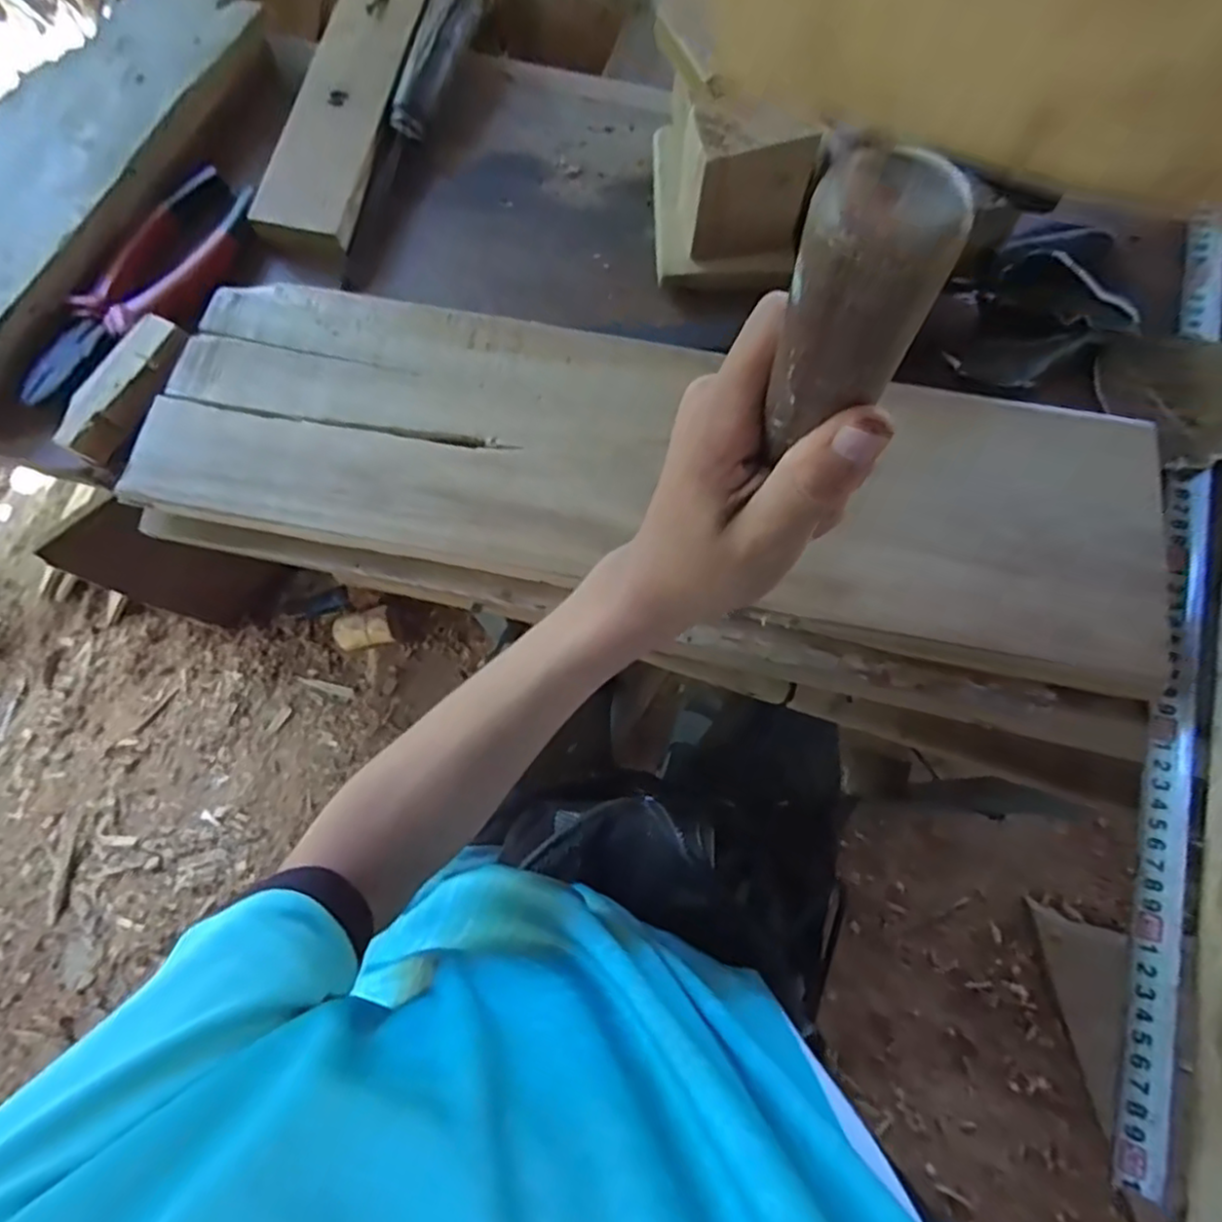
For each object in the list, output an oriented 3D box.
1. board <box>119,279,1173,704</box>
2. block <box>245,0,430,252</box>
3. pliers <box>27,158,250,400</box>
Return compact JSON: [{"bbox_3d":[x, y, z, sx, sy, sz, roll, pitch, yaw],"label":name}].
[{"bbox_3d":[0.022,-0.079,0.370,0.529,0.025,0.149,11,75,1],"label":"board"},{"bbox_3d":[-0.164,-0.359,0.456,0.060,0.019,0.274,13,75,1],"label":"block"},{"bbox_3d":[-0.284,-0.194,0.415,0.055,0.013,0.178,29,76,5],"label":"pliers"}]

